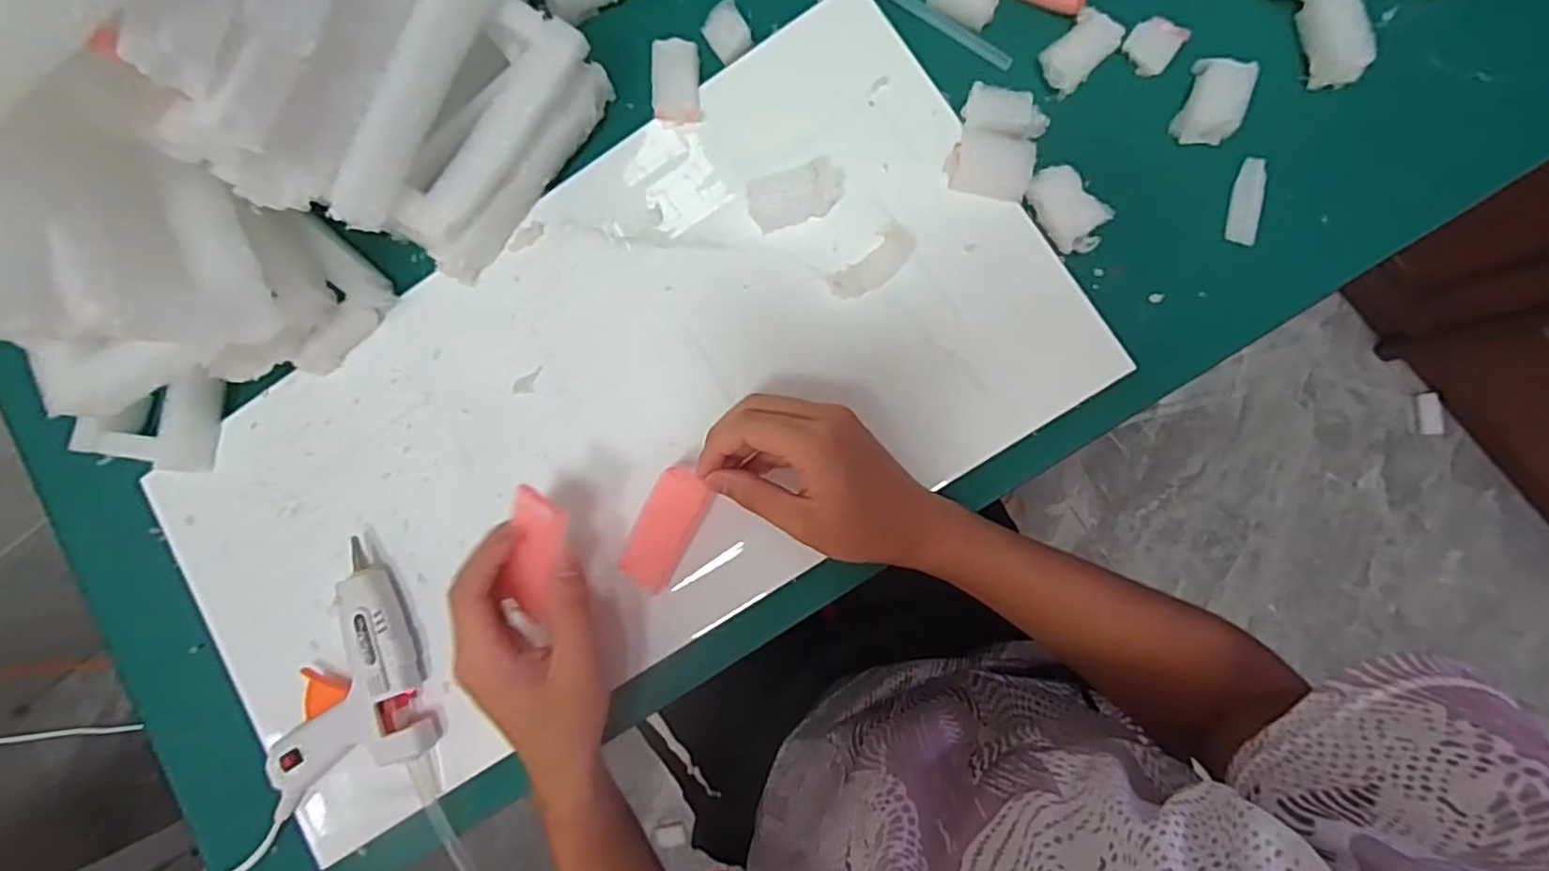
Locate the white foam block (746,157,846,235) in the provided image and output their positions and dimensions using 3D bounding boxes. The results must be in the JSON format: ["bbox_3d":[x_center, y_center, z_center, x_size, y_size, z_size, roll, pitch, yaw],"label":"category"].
[{"bbox_3d":[0.014,-0.148,0.416,0.059,0.013,0.031,-18,85,5],"label":"white foam block"}]

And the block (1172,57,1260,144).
[{"bbox_3d":[0.253,-0.192,0.386,0.032,0.017,0.042,20,89,7],"label":"block"}]

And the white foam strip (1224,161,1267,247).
[{"bbox_3d":[0.273,-0.135,0.388,0.016,0.006,0.048,10,88,7],"label":"white foam strip"}]

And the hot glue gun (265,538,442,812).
[{"bbox_3d":[-0.281,0.153,0.429,0.111,0.031,0.132,-23,85,5],"label":"hot glue gun"}]

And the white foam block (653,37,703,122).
[{"bbox_3d":[-0.064,-0.230,0.437,0.029,0.009,0.053,-3,86,6],"label":"white foam block"}]

